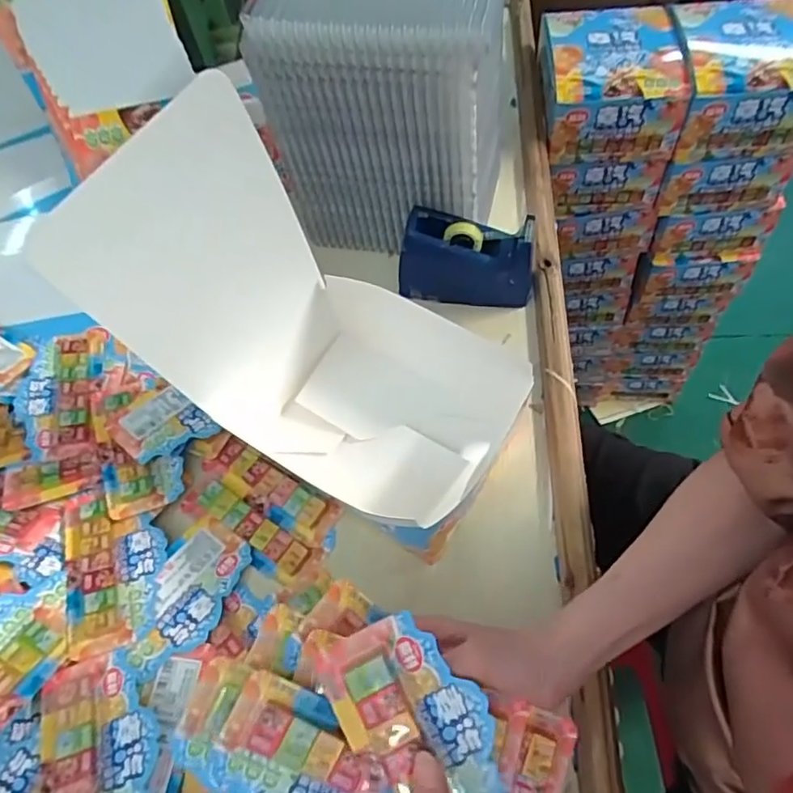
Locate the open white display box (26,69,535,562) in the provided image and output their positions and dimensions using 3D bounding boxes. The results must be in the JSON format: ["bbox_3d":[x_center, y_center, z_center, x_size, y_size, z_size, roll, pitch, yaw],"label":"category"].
[{"bbox_3d":[-0.032,-0.050,0.435,0.242,0.311,0.192,15,62,16],"label":"open white display box"}]

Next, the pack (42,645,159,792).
[{"bbox_3d":[-0.210,0.250,0.404,0.076,0.015,0.142,-22,59,-6],"label":"pack"}]

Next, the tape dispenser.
[{"bbox_3d":[0.073,-0.141,0.599,0.131,0.088,0.047,6,60,11],"label":"tape dispenser"}]

